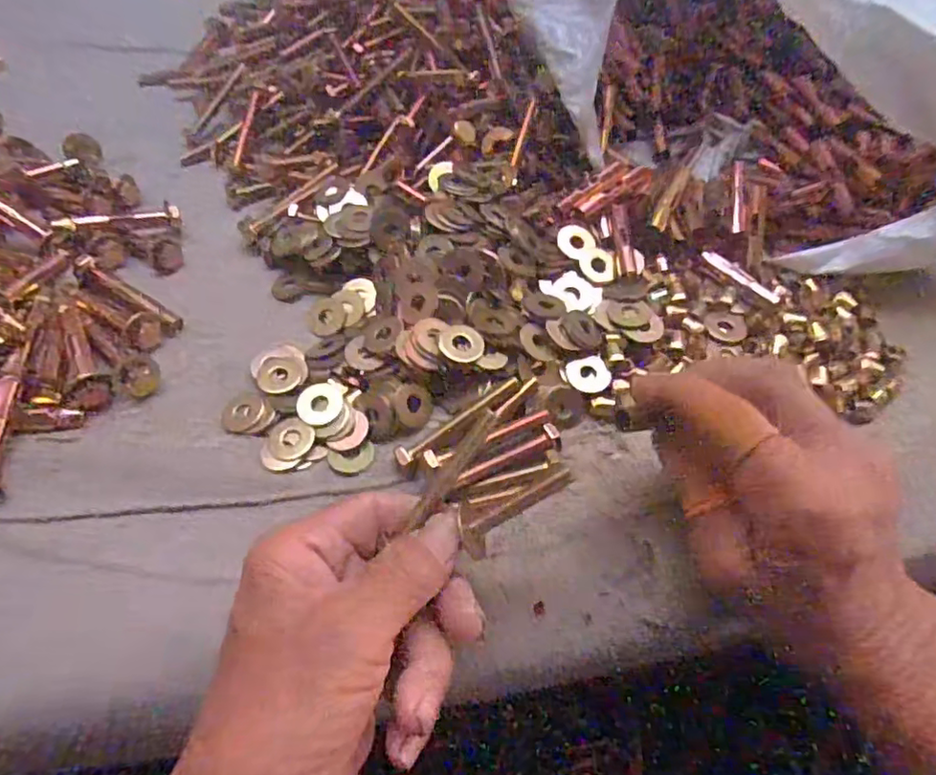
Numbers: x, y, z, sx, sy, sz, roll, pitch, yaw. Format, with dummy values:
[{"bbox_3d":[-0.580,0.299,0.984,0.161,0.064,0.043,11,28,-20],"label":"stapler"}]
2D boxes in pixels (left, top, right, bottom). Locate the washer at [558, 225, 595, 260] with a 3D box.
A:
[{"bbox_3d":[0.057,-0.077,0.321,0.022,0.004,0.018,-38,81,-25],"label":"washer"}]

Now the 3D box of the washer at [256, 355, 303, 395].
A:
[{"bbox_3d":[-0.091,-0.007,0.296,0.022,0.004,0.022,1,56,-2],"label":"washer"}]

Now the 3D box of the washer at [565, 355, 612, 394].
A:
[{"bbox_3d":[0.058,-0.006,0.293,0.021,0.004,0.018,-11,80,-4],"label":"washer"}]

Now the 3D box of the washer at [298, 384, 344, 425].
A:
[{"bbox_3d":[-0.069,0.008,0.286,0.021,0.005,0.021,1,56,-2],"label":"washer"}]

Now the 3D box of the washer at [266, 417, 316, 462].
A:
[{"bbox_3d":[-0.081,0.024,0.278,0.019,0.004,0.020,19,68,9],"label":"washer"}]

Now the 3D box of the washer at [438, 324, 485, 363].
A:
[{"bbox_3d":[-0.003,-0.020,0.281,0.021,0.004,0.021,4,55,-6],"label":"washer"}]

